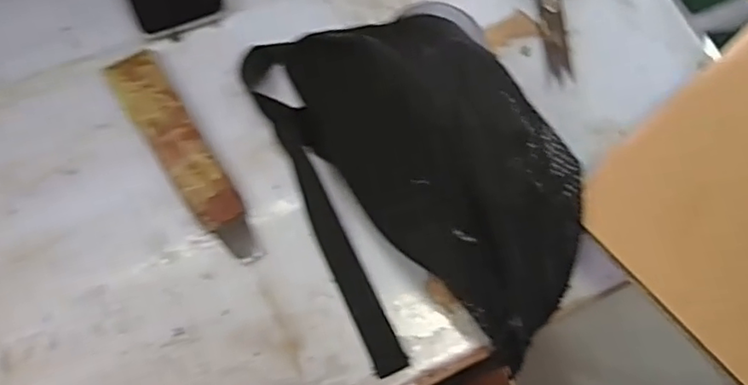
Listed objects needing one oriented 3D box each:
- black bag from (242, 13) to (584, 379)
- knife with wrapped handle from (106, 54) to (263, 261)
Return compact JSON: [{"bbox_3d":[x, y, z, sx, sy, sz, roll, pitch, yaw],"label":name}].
[{"bbox_3d":[0.029,-0.020,0.412,0.163,0.085,0.287,-23,75,-9],"label":"black bag"},{"bbox_3d":[-0.142,-0.029,0.448,0.038,0.020,0.185,-31,76,-11],"label":"knife with wrapped handle"}]

